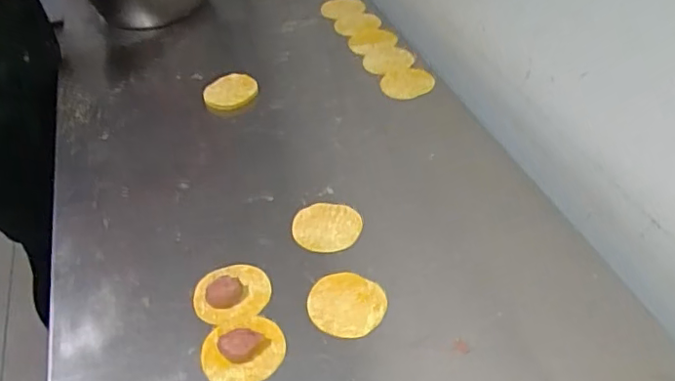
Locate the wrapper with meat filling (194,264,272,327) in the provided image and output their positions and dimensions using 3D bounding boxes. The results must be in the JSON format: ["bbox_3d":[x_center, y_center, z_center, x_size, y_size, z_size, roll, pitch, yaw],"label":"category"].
[{"bbox_3d":[-0.120,0.111,0.645,0.084,0.021,0.072,-12,44,-7],"label":"wrapper with meat filling"}]

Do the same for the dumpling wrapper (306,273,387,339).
[{"bbox_3d":[0.010,0.125,0.630,0.079,0.010,0.075,1,53,-1],"label":"dumpling wrapper"}]

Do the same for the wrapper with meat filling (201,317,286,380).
[{"bbox_3d":[-0.099,0.160,0.595,0.085,0.028,0.073,-13,44,-8],"label":"wrapper with meat filling"}]

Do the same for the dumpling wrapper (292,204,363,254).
[{"bbox_3d":[-0.012,0.045,0.719,0.083,0.010,0.075,0,48,6],"label":"dumpling wrapper"}]

